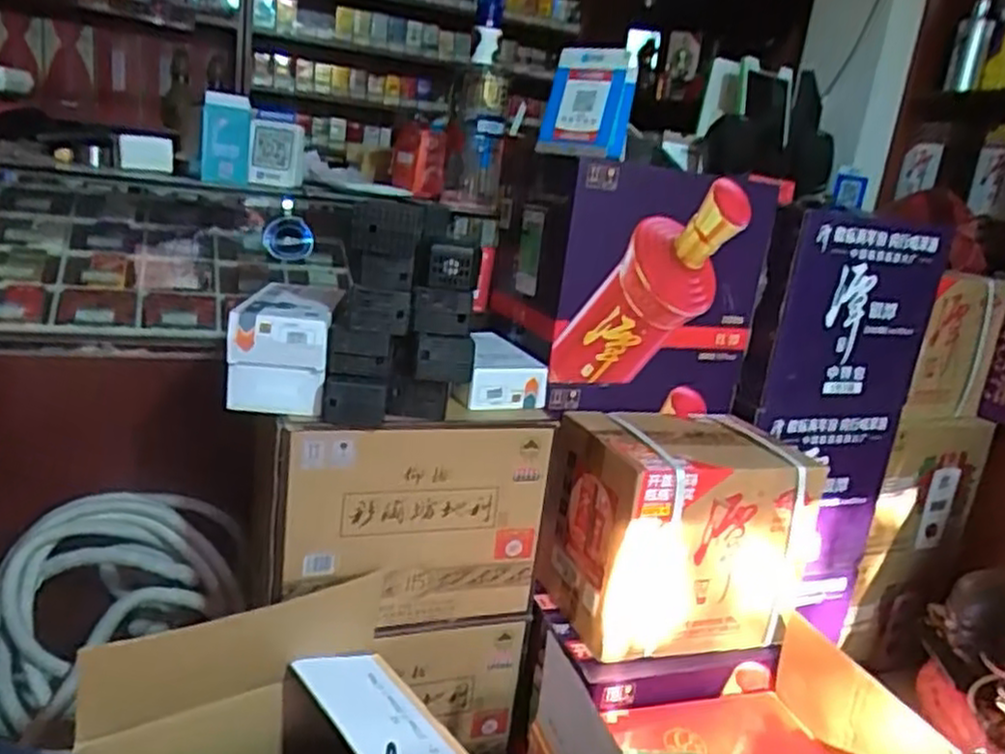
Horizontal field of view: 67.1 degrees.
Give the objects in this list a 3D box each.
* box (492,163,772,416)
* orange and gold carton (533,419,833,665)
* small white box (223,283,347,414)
[{"bbox_3d":[0.204,-0.153,1.274,0.380,0.359,0.256,1,17,-23],"label":"box"},{"bbox_3d":[0.255,0.226,1.137,0.314,0.283,0.238,1,17,-22],"label":"orange and gold carton"},{"bbox_3d":[-0.287,-0.040,1.008,0.118,0.129,0.175,5,16,-8],"label":"small white box"}]

